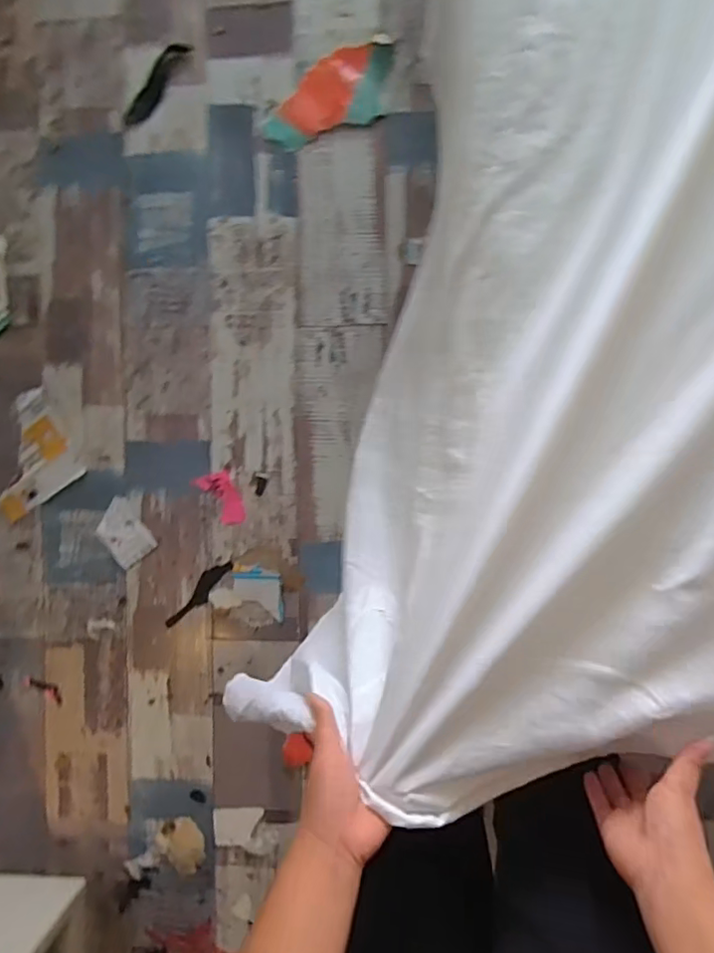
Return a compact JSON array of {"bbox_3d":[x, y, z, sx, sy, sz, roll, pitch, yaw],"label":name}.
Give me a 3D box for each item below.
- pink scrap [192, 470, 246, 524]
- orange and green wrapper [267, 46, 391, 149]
[{"bbox_3d":[-0.254,0.043,1.051,0.063,0.010,0.108,-27,88,4],"label":"pink scrap"},{"bbox_3d":[-0.051,-0.684,1.003,0.244,0.019,0.137,-15,89,5],"label":"orange and green wrapper"}]

